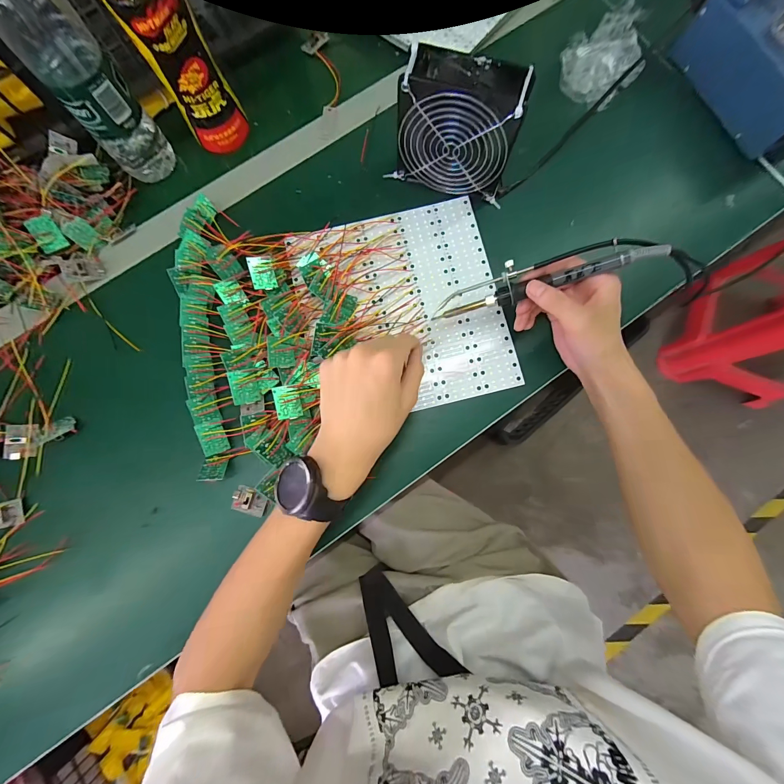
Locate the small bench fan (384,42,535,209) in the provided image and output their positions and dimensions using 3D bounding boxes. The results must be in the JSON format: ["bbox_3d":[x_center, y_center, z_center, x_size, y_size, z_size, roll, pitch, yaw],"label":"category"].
[{"bbox_3d":[0.067,-0.269,0.348,0.126,0.122,0.044,16,80,3],"label":"small bench fan"}]

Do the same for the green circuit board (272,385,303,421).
[{"bbox_3d":[-0.109,0.011,0.349,0.027,0.004,0.035,-8,84,-32],"label":"green circuit board"}]

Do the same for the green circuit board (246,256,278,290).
[{"bbox_3d":[-0.142,-0.131,0.367,0.029,0.004,0.034,-11,93,-32],"label":"green circuit board"}]

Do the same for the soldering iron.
[{"bbox_3d":[0.143,-0.112,0.321,0.205,0.016,0.034,-13,79,19],"label":"soldering iron"}]

